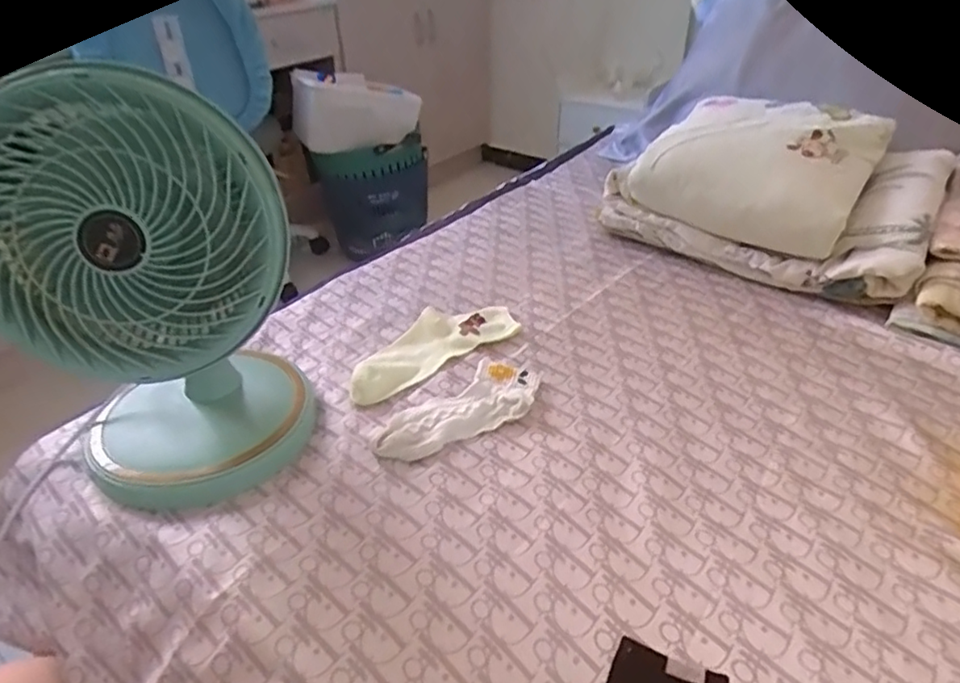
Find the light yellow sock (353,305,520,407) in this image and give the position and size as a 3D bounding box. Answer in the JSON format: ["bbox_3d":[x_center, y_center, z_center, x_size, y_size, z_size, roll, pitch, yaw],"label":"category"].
[{"bbox_3d":[-0.059,0.002,0.719,0.223,0.023,0.081,-26,43,-28],"label":"light yellow sock"}]

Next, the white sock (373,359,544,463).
[{"bbox_3d":[-0.020,0.069,0.632,0.193,0.013,0.083,-22,41,-24],"label":"white sock"}]

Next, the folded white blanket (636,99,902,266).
[{"bbox_3d":[0.398,-0.254,0.877,0.282,0.117,0.243,22,41,31],"label":"folded white blanket"}]

